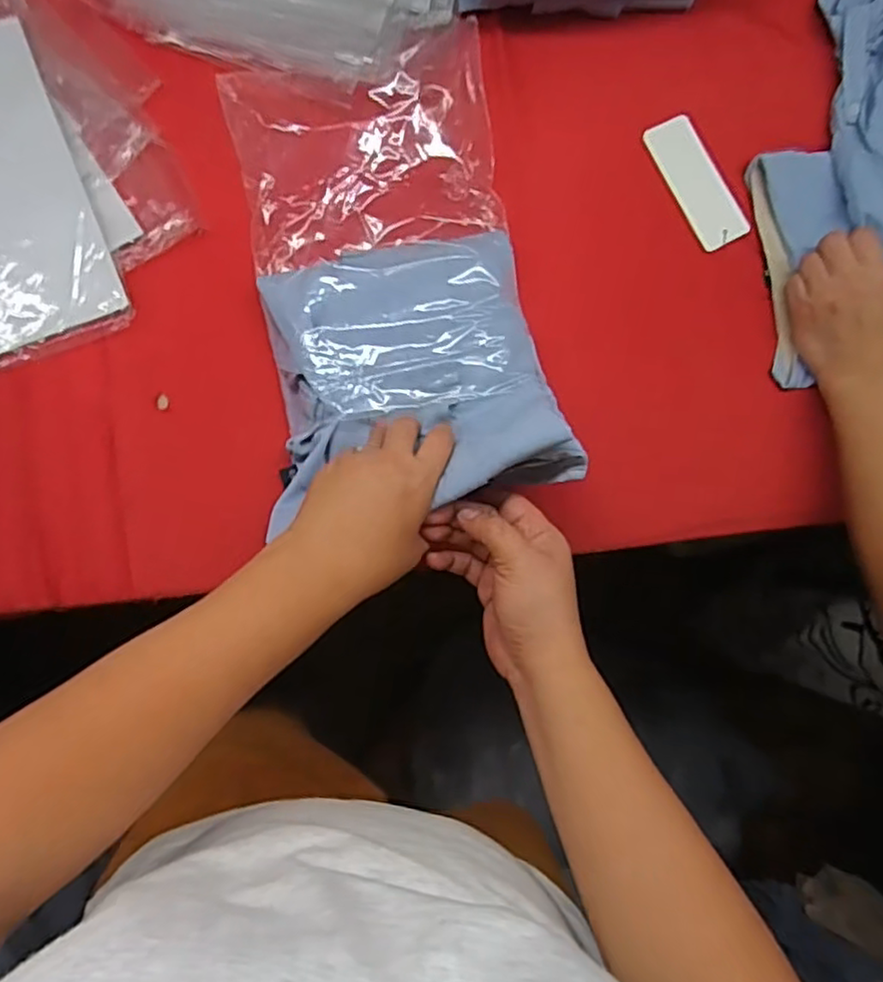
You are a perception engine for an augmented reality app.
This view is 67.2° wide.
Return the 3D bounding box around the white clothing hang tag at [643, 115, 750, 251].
[{"bbox_3d":[0.226,-0.273,0.586,0.047,0.004,0.120,-27,89,-6],"label":"white clothing hang tag"}]

